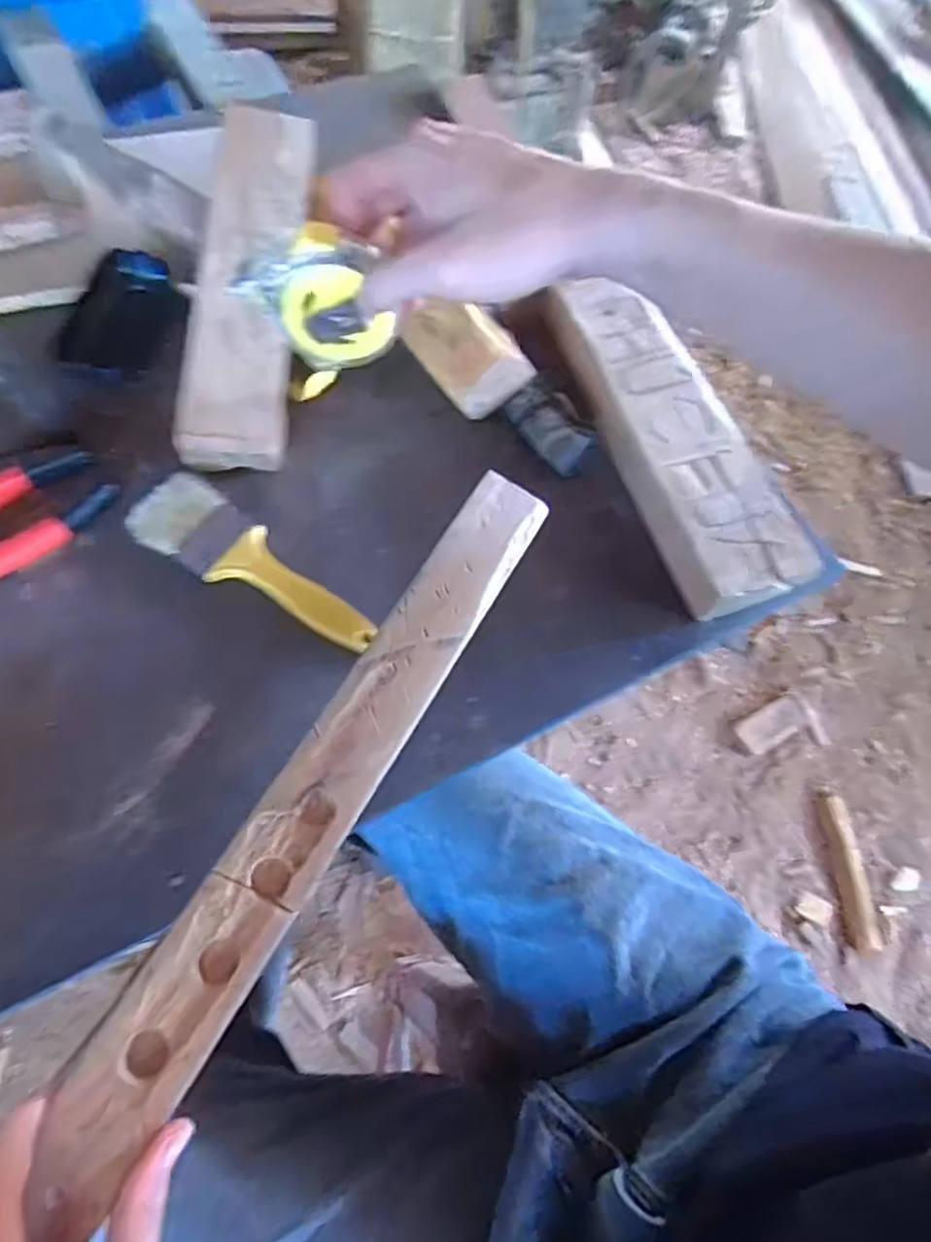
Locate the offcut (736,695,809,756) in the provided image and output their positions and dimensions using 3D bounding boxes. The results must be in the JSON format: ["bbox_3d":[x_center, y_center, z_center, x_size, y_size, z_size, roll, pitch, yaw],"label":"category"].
[{"bbox_3d":[0.525,0.178,1.153,0.125,0.013,0.060,-26,69,-15],"label":"offcut"}]

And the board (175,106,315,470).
[{"bbox_3d":[-0.145,-0.231,0.454,0.062,0.030,0.266,3,79,-2],"label":"board"}]

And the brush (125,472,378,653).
[{"bbox_3d":[-0.126,-0.033,0.408,0.168,0.012,0.051,32,67,11],"label":"brush"}]

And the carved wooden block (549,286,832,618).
[{"bbox_3d":[0.136,-0.130,0.460,0.073,0.036,0.270,-16,67,-11],"label":"carved wooden block"}]

